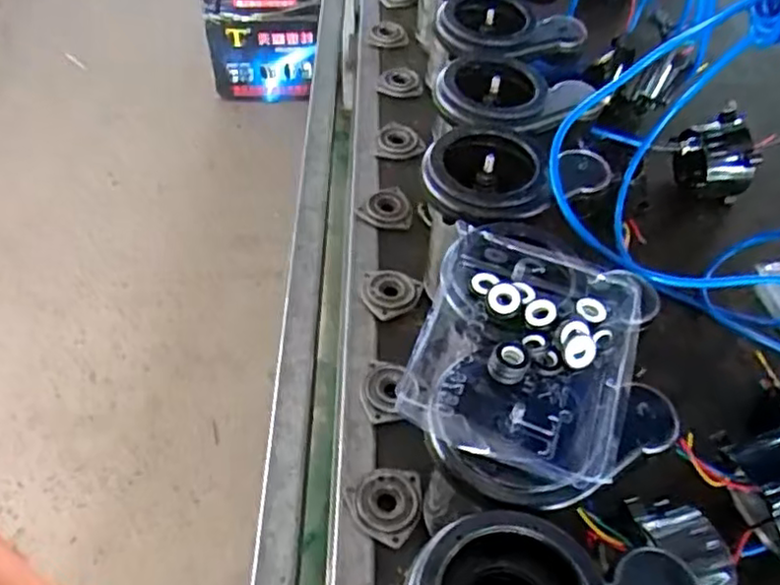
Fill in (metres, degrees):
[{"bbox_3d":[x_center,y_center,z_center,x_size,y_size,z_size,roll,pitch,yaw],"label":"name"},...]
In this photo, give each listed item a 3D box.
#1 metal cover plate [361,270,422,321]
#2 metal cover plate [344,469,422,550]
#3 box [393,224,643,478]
[{"bbox_3d":[0.000,-0.002,0.762,0.062,0.014,0.059,2,50,-2],"label":"metal cover plate"},{"bbox_3d":[0.000,0.183,0.605,0.065,0.013,0.067,2,50,-2],"label":"metal cover plate"},{"bbox_3d":[0.097,0.042,0.492,0.148,0.038,0.181,16,52,10],"label":"box"}]

